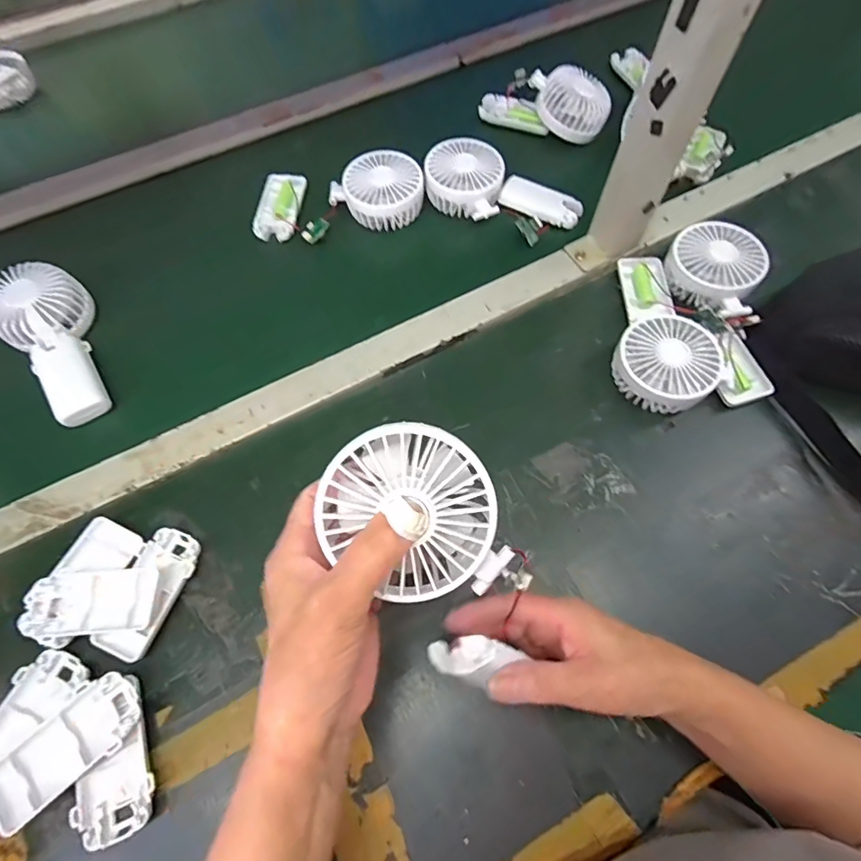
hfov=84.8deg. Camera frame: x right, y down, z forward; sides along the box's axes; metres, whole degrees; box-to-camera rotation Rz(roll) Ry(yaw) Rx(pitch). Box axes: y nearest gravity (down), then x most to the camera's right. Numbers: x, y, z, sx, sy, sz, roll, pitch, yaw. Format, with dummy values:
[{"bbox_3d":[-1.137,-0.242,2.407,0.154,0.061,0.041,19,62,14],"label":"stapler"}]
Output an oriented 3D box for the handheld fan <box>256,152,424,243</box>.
[{"bbox_3d":[-0.104,-0.264,0.531,0.190,0.038,0.097,-1,66,0],"label":"handheld fan"}]

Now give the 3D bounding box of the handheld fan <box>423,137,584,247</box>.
[{"bbox_3d":[0.080,-0.268,0.540,0.178,0.041,0.090,18,67,-6],"label":"handheld fan"}]

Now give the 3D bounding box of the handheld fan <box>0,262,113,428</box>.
[{"bbox_3d":[-0.356,-0.083,0.463,0.082,0.065,0.174,-39,71,-16],"label":"handheld fan"}]

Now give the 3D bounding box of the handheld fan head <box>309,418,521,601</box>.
[{"bbox_3d":[-0.010,0.042,0.239,0.087,0.040,0.092,-14,103,-6],"label":"handheld fan head"}]

